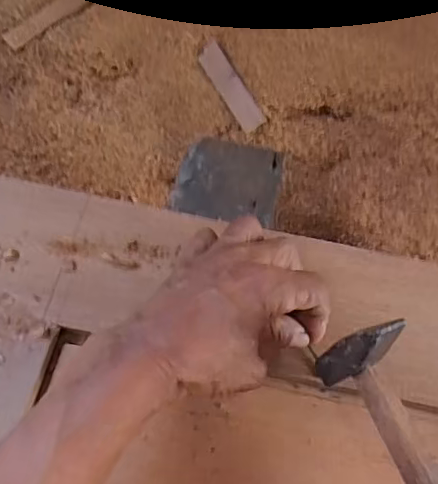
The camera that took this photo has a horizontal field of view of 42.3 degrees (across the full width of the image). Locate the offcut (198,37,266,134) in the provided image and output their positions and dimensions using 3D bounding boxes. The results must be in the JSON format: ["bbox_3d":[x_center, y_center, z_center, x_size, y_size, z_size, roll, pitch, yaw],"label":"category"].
[{"bbox_3d":[0.012,-0.164,0.597,0.025,0.008,0.109,-32,74,7],"label":"offcut"}]

